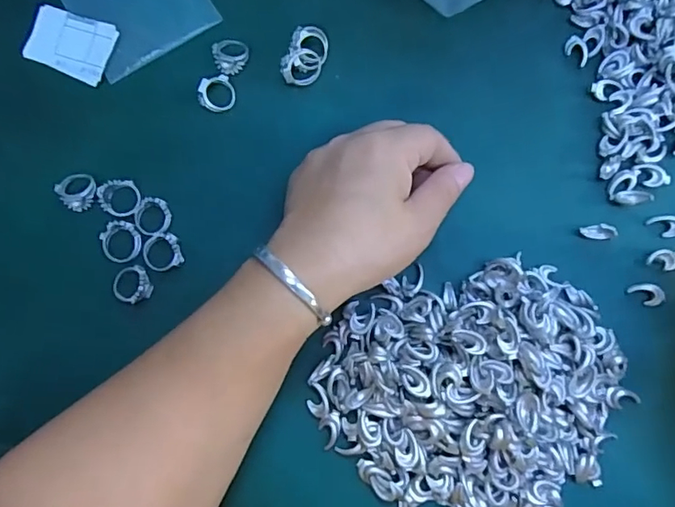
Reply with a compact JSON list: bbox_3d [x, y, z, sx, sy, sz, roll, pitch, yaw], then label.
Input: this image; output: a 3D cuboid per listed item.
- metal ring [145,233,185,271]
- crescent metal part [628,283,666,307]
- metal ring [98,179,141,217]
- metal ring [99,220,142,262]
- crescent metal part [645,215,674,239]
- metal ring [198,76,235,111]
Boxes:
[{"bbox_3d":[-0.101,-0.001,0.301,0.021,0.007,0.021,0,81,1],"label":"metal ring"},{"bbox_3d":[0.177,0.022,0.296,0.018,0.004,0.013,42,86,6],"label":"crescent metal part"},{"bbox_3d":[-0.128,-0.032,0.305,0.024,0.005,0.022,0,81,1],"label":"metal ring"},{"bbox_3d":[-0.125,-0.007,0.302,0.022,0.004,0.024,-1,97,-5],"label":"metal ring"},{"bbox_3d":[0.191,-0.016,0.301,0.023,0.004,0.013,18,84,4],"label":"crescent metal part"},{"bbox_3d":[-0.072,-0.096,0.314,0.022,0.005,0.021,-25,107,-23],"label":"metal ring"}]

